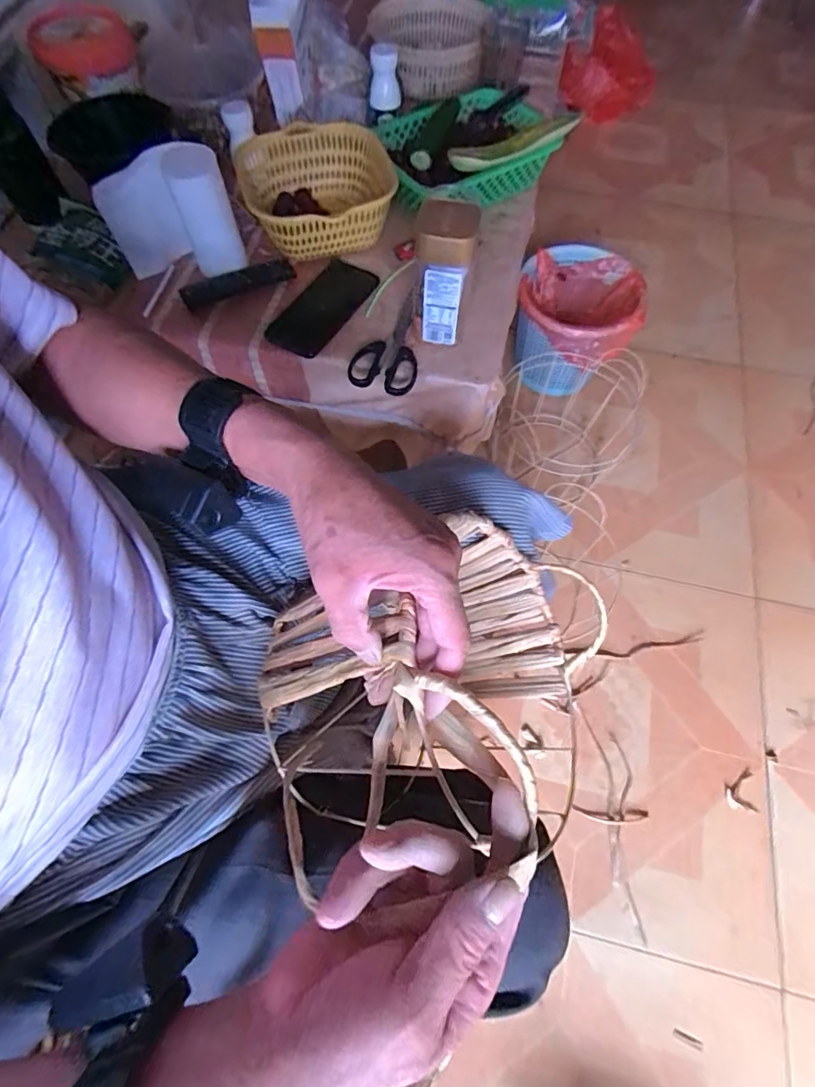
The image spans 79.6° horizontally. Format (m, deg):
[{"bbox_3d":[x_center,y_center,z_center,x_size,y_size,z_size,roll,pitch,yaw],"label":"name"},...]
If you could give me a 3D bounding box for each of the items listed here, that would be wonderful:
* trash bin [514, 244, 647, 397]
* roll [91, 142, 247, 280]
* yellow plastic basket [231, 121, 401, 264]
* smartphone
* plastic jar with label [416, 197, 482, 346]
[{"bbox_3d":[0.343,-0.453,1.040,0.235,0.209,0.294,5,66,3],"label":"trash bin"},{"bbox_3d":[-0.297,-0.408,0.614,0.159,0.128,0.043,-4,66,-1],"label":"roll"},{"bbox_3d":[-0.112,-0.481,0.672,0.197,0.073,0.208,0,66,0],"label":"yellow plastic basket"},{"bbox_3d":[-0.107,-0.306,0.637,0.086,0.014,0.170,30,70,13],"label":"smartphone"},{"bbox_3d":[0.042,-0.304,0.551,0.063,0.137,0.065,5,66,3],"label":"plastic jar with label"}]

